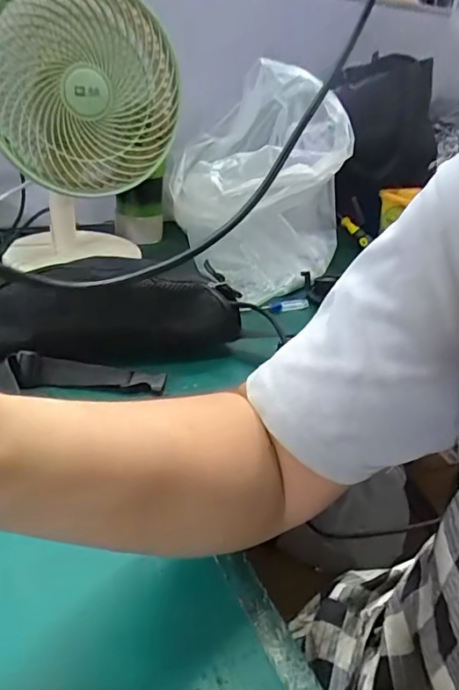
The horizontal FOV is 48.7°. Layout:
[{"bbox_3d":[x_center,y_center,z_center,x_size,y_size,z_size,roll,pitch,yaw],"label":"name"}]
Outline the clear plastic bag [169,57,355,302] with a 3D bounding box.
[{"bbox_3d":[0.046,-0.235,0.706,0.222,0.258,0.240,11,30,9],"label":"clear plastic bag"}]

